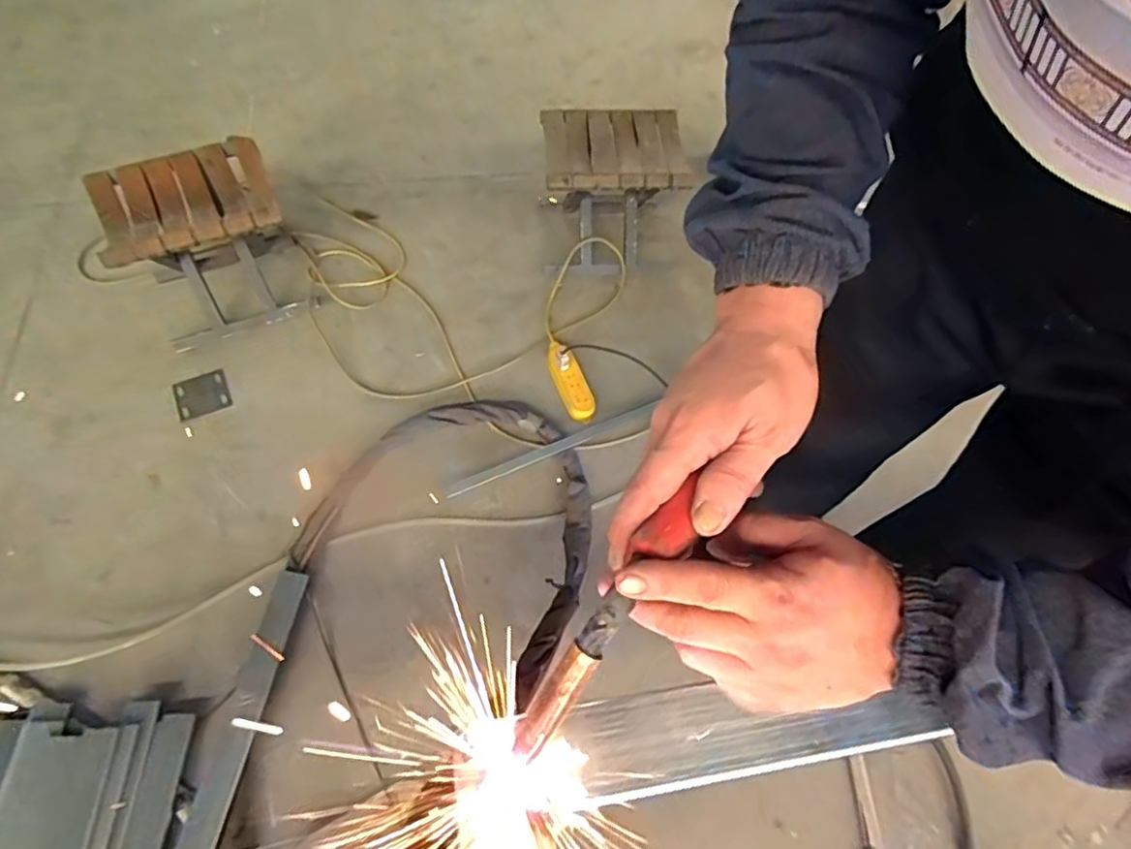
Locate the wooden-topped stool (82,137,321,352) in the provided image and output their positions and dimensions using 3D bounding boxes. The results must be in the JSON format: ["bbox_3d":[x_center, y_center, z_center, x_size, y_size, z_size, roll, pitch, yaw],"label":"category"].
[{"bbox_3d":[-0.734,-0.369,1.249,0.311,0.297,0.260,-22,64,-15],"label":"wooden-topped stool"}]

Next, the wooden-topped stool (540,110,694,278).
[{"bbox_3d":[0.099,-0.541,1.415,0.296,0.281,0.262,-2,61,-5],"label":"wooden-topped stool"}]

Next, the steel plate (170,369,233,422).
[{"bbox_3d":[-0.753,-0.061,1.254,0.102,0.009,0.100,-23,65,-16],"label":"steel plate"}]

